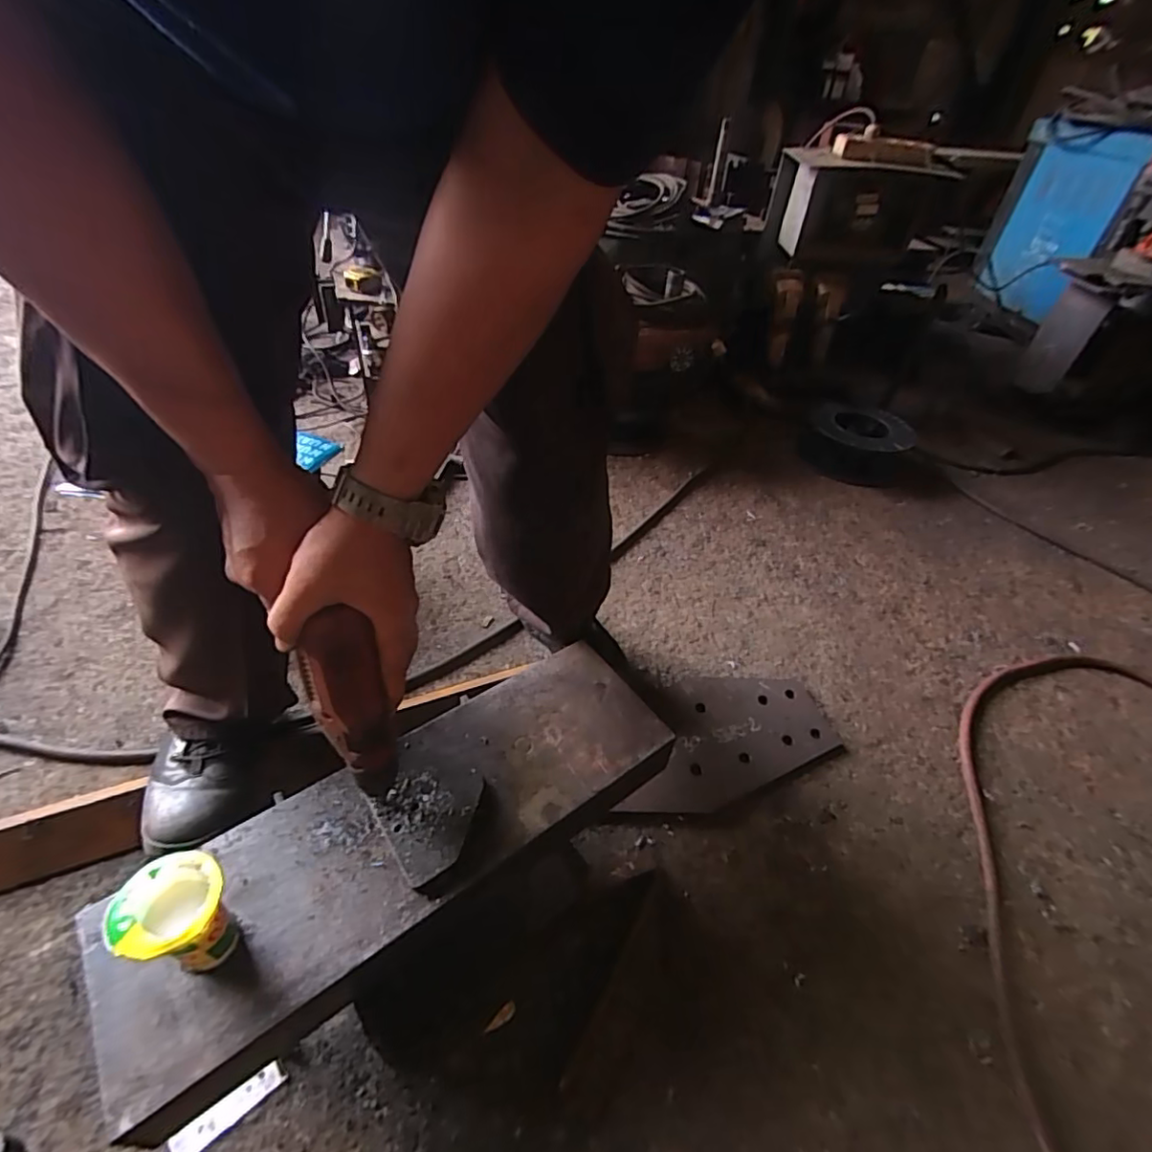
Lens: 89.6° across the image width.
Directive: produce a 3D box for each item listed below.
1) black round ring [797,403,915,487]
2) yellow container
[{"bbox_3d":[0.783,-0.385,1.611,0.281,0.125,0.273,26,46,19],"label":"black round ring"},{"bbox_3d":[-0.304,0.270,0.452,0.069,0.099,0.069,4,43,-4],"label":"yellow container"}]

